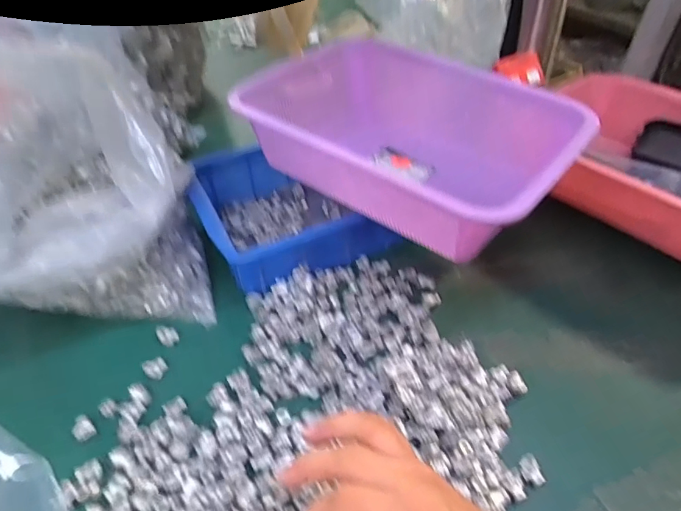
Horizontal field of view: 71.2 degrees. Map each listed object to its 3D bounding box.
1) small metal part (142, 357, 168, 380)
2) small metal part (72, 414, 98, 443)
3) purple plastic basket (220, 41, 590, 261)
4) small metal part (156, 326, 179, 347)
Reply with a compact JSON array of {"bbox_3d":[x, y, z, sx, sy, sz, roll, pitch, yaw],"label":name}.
[{"bbox_3d":[-0.161,0.099,0.415,0.018,0.010,0.016,-27,50,-24],"label":"small metal part"},{"bbox_3d":[-0.205,0.138,0.379,0.021,0.008,0.015,35,55,30],"label":"small metal part"},{"bbox_3d":[0.053,-0.124,0.480,0.332,0.078,0.190,30,52,27],"label":"purple plastic basket"},{"bbox_3d":[-0.160,0.074,0.441,0.016,0.009,0.020,-27,50,-24],"label":"small metal part"}]

